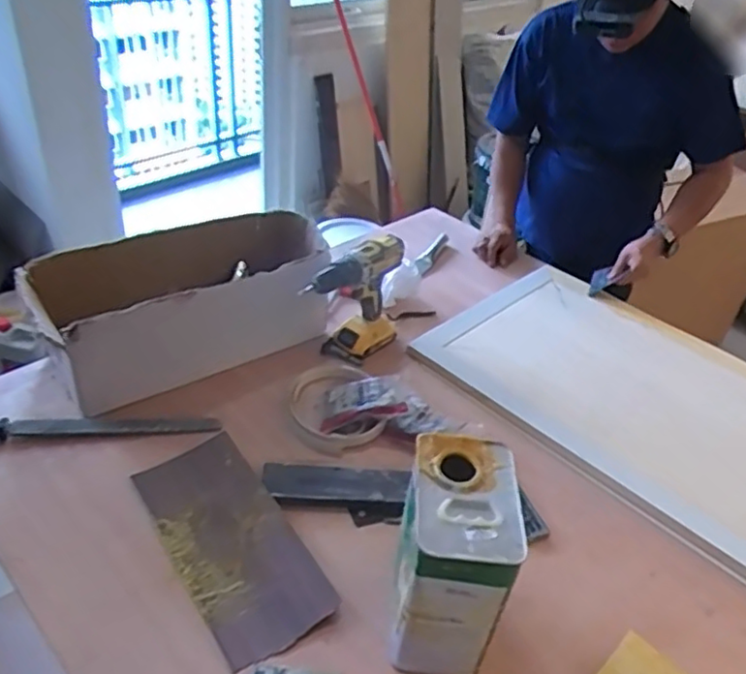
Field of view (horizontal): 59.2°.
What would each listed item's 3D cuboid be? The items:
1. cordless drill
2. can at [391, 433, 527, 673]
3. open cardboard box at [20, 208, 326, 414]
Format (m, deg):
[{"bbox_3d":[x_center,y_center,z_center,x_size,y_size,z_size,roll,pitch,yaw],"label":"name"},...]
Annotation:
[{"bbox_3d":[-0.036,-0.053,1.140,0.079,0.198,0.191,29,44,27],"label":"cordless drill"},{"bbox_3d":[0.087,0.250,0.745,0.110,0.224,0.164,6,39,1],"label":"can"},{"bbox_3d":[-0.300,-0.077,1.118,0.471,0.163,0.289,-17,44,-26],"label":"open cardboard box"}]

